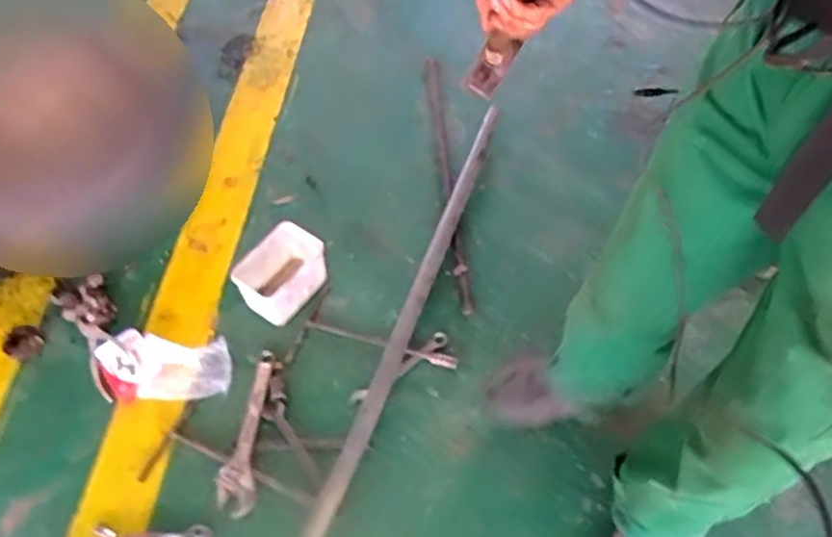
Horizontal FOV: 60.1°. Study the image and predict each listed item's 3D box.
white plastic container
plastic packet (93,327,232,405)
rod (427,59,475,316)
[{"bbox_3d":[-0.247,0.010,1.322,0.108,0.101,0.162,29,60,19],"label":"white plastic container"},{"bbox_3d":[-0.442,0.164,1.250,0.233,0.047,0.130,0,55,0],"label":"plastic packet"},{"bbox_3d":[0.065,-0.217,1.519,0.029,0.033,0.717,-4,55,-3],"label":"rod"}]

